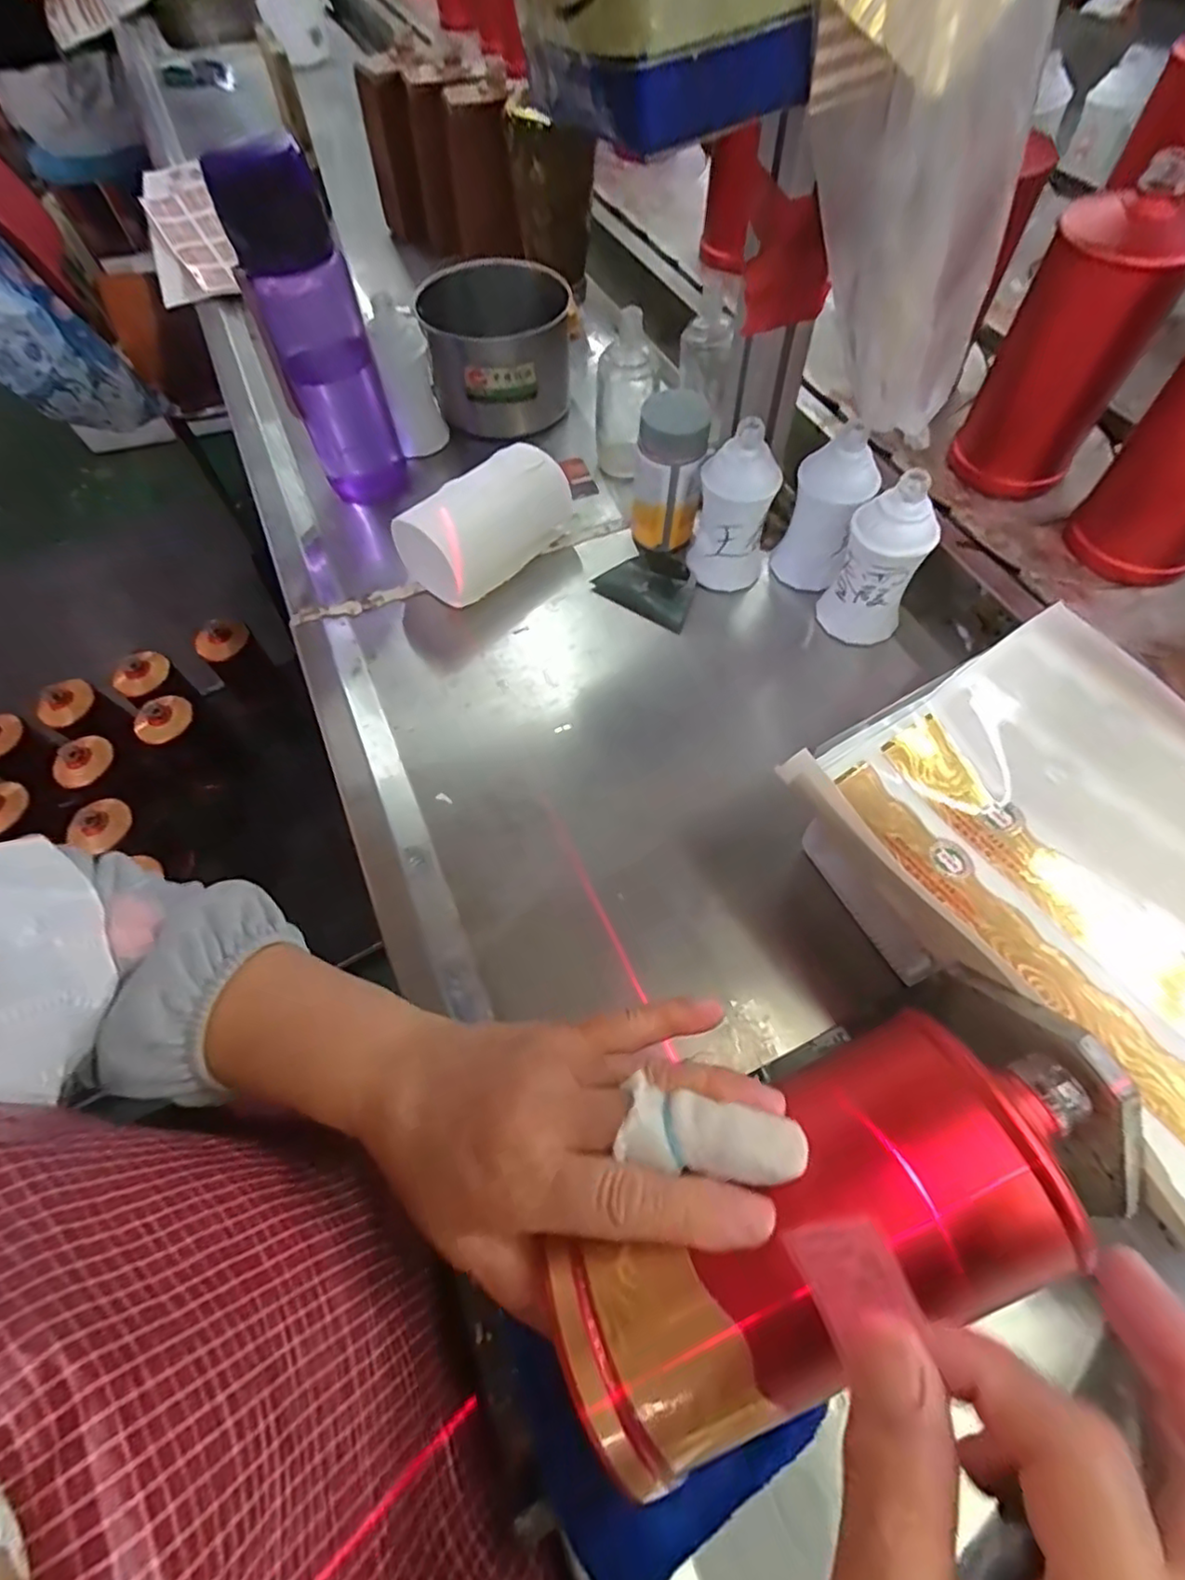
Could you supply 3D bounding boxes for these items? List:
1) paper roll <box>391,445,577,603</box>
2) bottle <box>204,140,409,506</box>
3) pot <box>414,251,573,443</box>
[{"bbox_3d":[-0.085,-0.213,0.517,0.066,0.065,0.136,36,69,21],"label":"paper roll"},{"bbox_3d":[-0.209,-0.335,0.500,0.071,0.239,0.077,-19,61,-7],"label":"bottle"},{"bbox_3d":[-0.086,-0.412,0.600,0.130,0.099,0.126,-1,61,3],"label":"pot"}]

